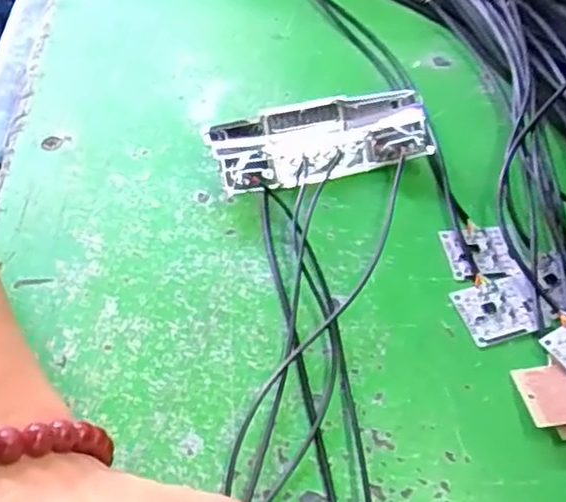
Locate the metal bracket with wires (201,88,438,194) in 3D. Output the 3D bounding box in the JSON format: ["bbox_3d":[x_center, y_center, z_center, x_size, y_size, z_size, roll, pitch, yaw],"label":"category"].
[{"bbox_3d":[0.016,-0.049,0.310,0.096,0.020,0.038,-13,53,-11],"label":"metal bracket with wires"}]

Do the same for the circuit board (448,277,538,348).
[{"bbox_3d":[0.083,0.022,0.266,0.028,0.004,0.026,-14,53,-12],"label":"circuit board"}]

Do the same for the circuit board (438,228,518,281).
[{"bbox_3d":[0.080,0.000,0.285,0.026,0.004,0.024,-6,52,-6],"label":"circuit board"}]

